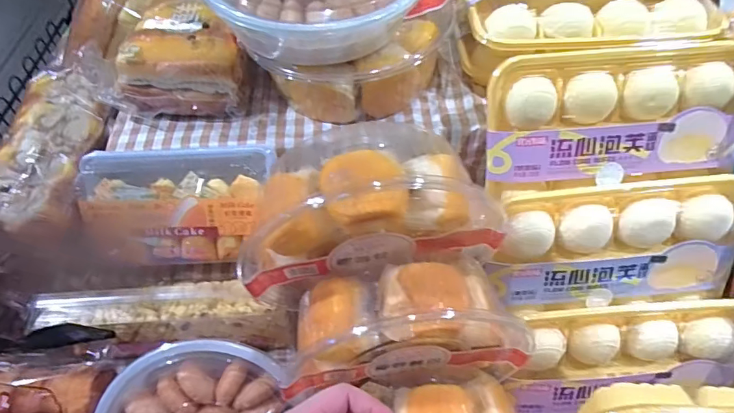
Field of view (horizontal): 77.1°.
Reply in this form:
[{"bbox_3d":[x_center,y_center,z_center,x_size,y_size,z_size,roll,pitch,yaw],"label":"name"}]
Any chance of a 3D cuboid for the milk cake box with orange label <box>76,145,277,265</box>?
[{"bbox_3d":[-0.207,0.000,0.496,0.211,0.065,0.123,-2,93,0],"label":"milk cake box with orange label"}]

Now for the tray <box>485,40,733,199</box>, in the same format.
[{"bbox_3d":[0.265,-0.095,0.490,0.271,0.039,0.143,-6,98,1],"label":"tray"}]

